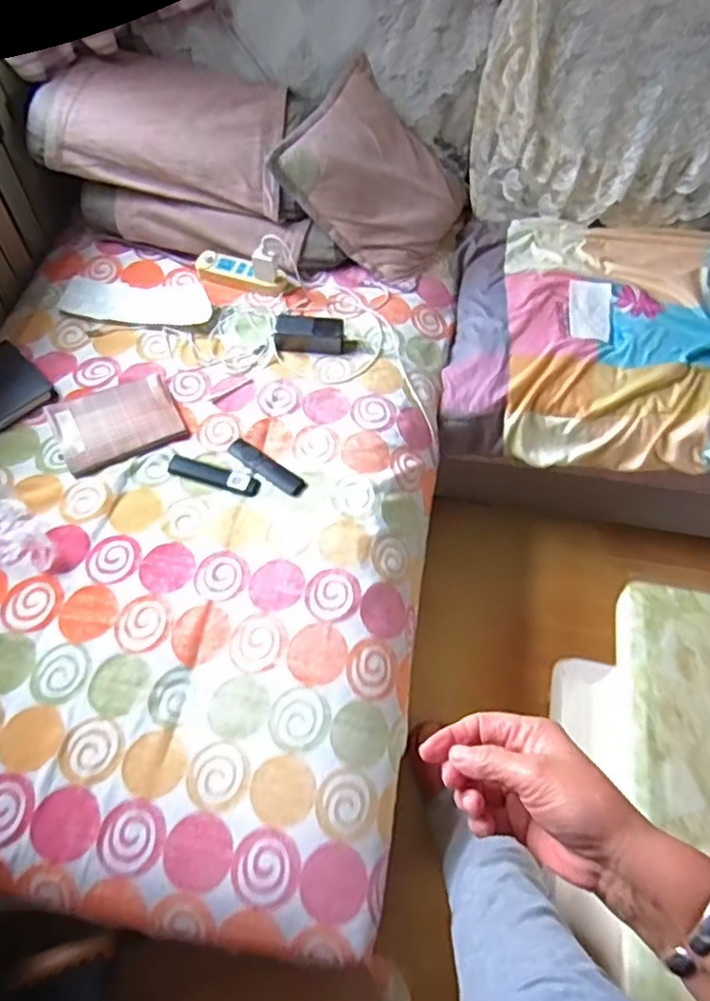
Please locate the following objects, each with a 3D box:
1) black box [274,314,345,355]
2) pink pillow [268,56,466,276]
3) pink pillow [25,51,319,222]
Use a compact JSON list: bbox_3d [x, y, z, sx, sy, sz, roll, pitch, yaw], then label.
[{"bbox_3d":[-0.085,-0.312,1.196,0.127,0.036,0.065,1,56,1],"label":"black box"},{"bbox_3d":[0.056,-0.662,1.315,0.371,0.074,0.351,38,67,-18],"label":"pink pillow"},{"bbox_3d":[-0.351,-0.762,1.285,0.486,0.169,0.339,5,56,4],"label":"pink pillow"}]

